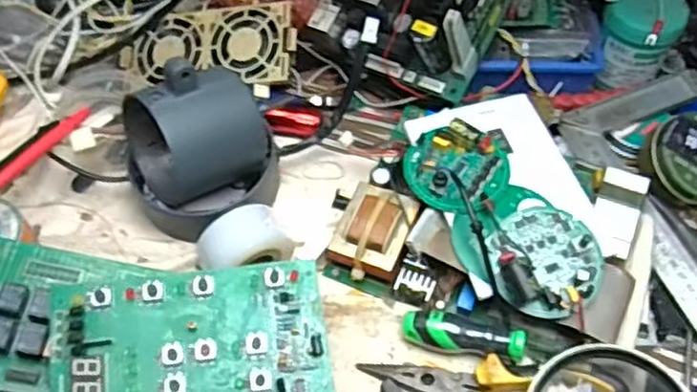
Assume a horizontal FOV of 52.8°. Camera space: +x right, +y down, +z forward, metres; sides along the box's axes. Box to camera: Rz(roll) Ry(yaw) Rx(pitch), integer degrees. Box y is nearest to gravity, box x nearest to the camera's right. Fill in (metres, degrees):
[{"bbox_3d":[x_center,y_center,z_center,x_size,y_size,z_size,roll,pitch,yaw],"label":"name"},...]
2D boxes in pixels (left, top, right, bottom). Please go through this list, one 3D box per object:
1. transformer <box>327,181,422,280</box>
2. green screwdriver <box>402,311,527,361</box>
[{"bbox_3d":[0.018,0.027,0.497,0.050,0.038,0.060,21,59,12],"label":"transformer"},{"bbox_3d":[0.075,0.089,0.457,0.077,0.022,0.024,13,58,8],"label":"green screwdriver"}]

